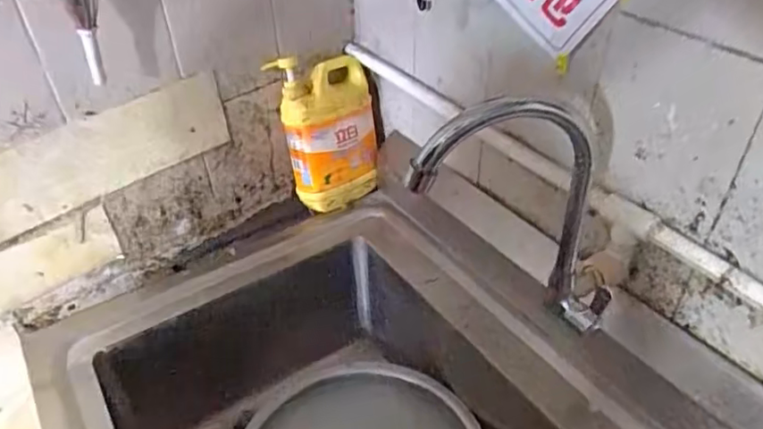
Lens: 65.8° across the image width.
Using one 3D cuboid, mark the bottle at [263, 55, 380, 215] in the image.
[{"bbox_3d":[-0.083,-0.128,0.952,0.149,0.246,0.108,-20,43,-21],"label":"bottle"}]

